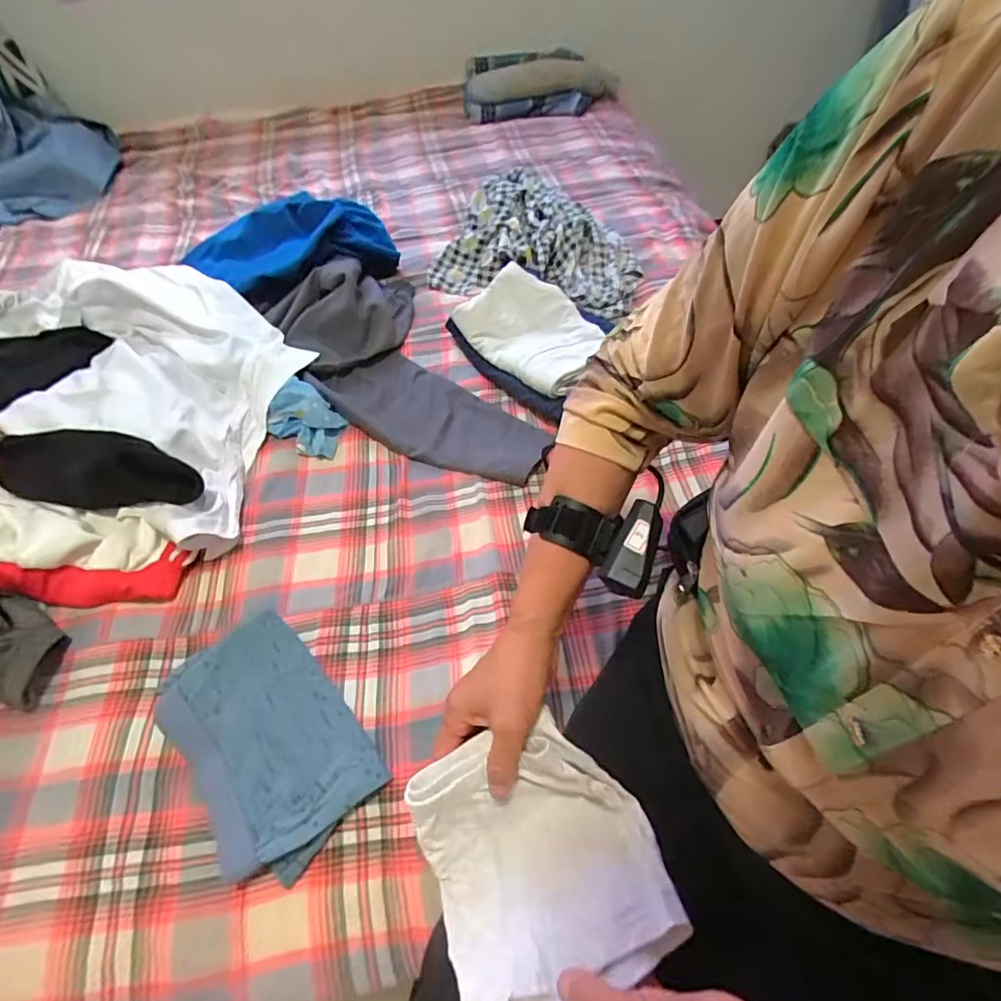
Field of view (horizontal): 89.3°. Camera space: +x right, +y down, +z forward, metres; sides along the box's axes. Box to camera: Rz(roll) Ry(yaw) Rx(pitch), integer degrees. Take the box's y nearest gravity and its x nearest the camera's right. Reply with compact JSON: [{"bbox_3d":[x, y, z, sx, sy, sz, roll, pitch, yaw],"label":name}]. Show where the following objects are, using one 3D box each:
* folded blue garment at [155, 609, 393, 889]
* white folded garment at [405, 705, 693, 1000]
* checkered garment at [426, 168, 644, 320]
[{"bbox_3d":[-0.223,0.222,0.477,0.143,0.042,0.212,-37,62,-19],"label":"folded blue garment"},{"bbox_3d":[0.028,0.241,0.339,0.149,0.062,0.165,-21,58,-10],"label":"white folded garment"},{"bbox_3d":[0.084,-0.461,0.899,0.345,0.070,0.292,17,59,14],"label":"checkered garment"}]

